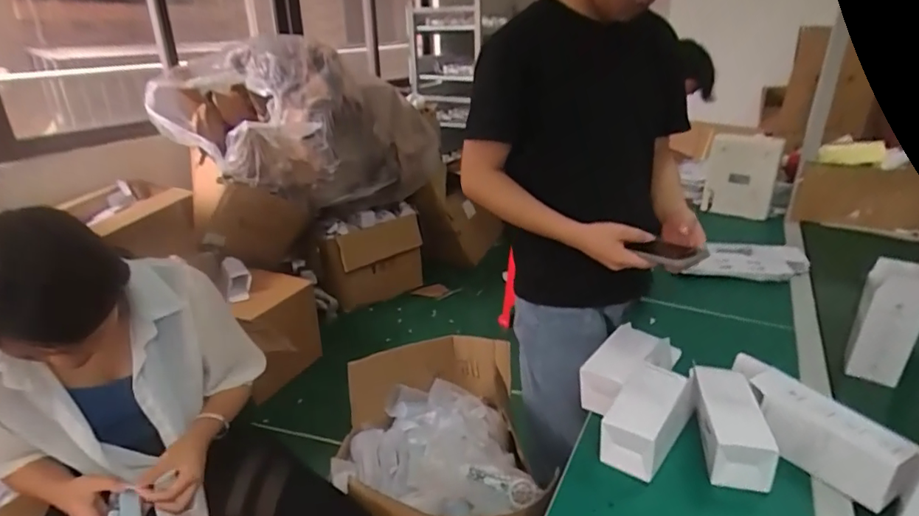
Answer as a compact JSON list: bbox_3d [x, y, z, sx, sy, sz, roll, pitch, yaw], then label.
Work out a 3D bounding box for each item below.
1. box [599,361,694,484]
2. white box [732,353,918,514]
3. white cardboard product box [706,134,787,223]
[{"bbox_3d":[0.283,0.231,0.778,0.088,0.068,0.187,14,27,35],"label":"box"},{"bbox_3d":[0.487,0.239,0.749,0.070,0.092,0.242,-13,24,-25],"label":"white box"},{"bbox_3d":[0.893,-0.257,1.682,0.197,0.255,0.050,18,35,38],"label":"white cardboard product box"}]

